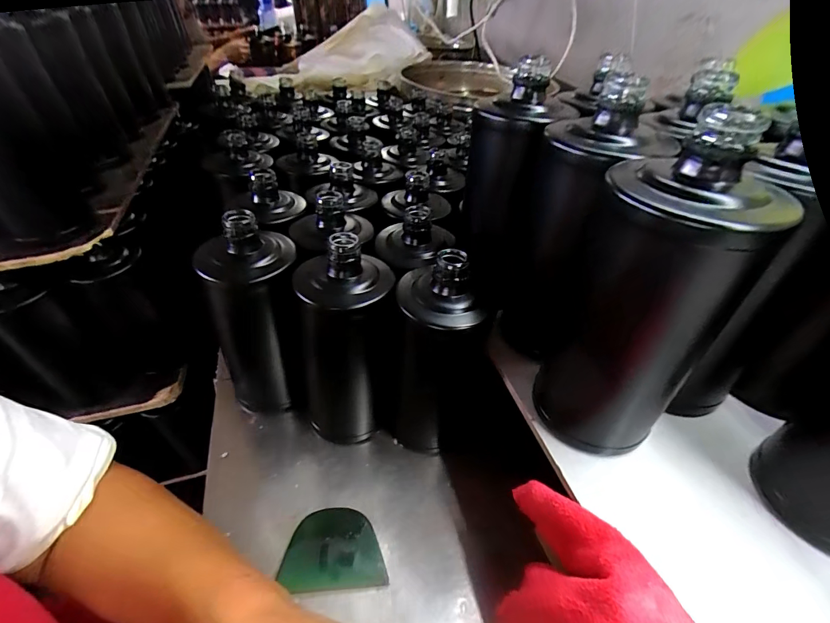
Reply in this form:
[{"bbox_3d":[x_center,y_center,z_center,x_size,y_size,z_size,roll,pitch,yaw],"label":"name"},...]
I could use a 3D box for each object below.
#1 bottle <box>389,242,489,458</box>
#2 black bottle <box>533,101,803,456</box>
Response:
[{"bbox_3d":[0.014,0.040,0.336,0.076,0.192,0.070,3,42,4],"label":"bottle"},{"bbox_3d":[0.126,-0.006,0.227,0.076,0.187,0.078,12,43,14],"label":"black bottle"}]

